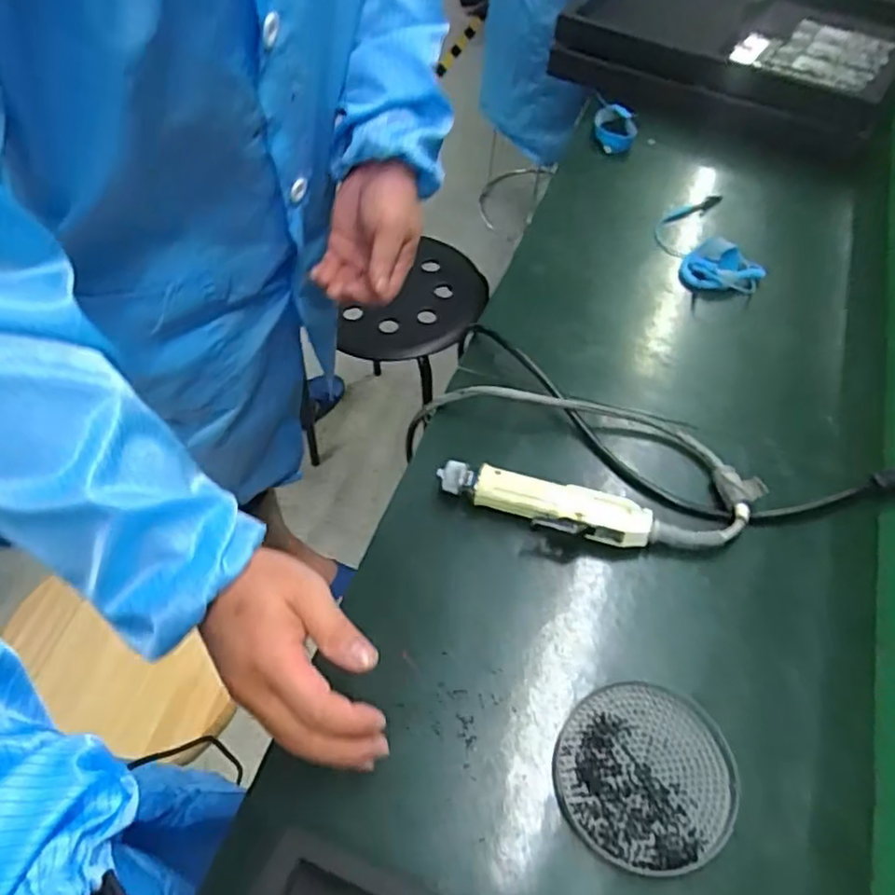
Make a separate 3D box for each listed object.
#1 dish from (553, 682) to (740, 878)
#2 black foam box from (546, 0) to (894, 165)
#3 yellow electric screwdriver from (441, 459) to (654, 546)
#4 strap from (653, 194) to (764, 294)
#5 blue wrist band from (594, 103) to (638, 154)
[{"bbox_3d":[0.131,0.216,0.441,0.111,0.015,0.112,1,57,-2],"label":"dish"},{"bbox_3d":[0.374,-0.533,0.878,0.414,0.101,0.302,24,59,12],"label":"black foam box"},{"bbox_3d":[0.077,0.046,0.543,0.168,0.034,0.041,15,58,7],"label":"yellow electric screwdriver"},{"bbox_3d":[0.283,-0.228,0.732,0.084,0.034,0.148,-6,58,-7],"label":"strap"},{"bbox_3d":[0.214,-0.407,0.844,0.053,0.024,0.066,6,57,1],"label":"blue wrist band"}]

